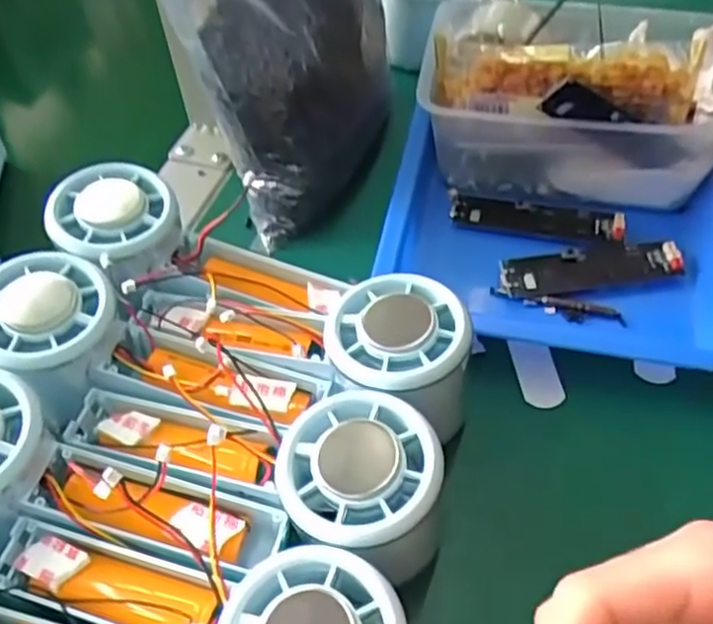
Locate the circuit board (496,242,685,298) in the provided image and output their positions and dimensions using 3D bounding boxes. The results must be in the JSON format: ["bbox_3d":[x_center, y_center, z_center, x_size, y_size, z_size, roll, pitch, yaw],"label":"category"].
[{"bbox_3d":[0.121,-0.023,0.358,0.091,0.007,0.024,-8,53,-3],"label":"circuit board"}]

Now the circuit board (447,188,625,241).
[{"bbox_3d":[0.098,-0.053,0.383,0.093,0.013,0.022,10,54,11],"label":"circuit board"}]

